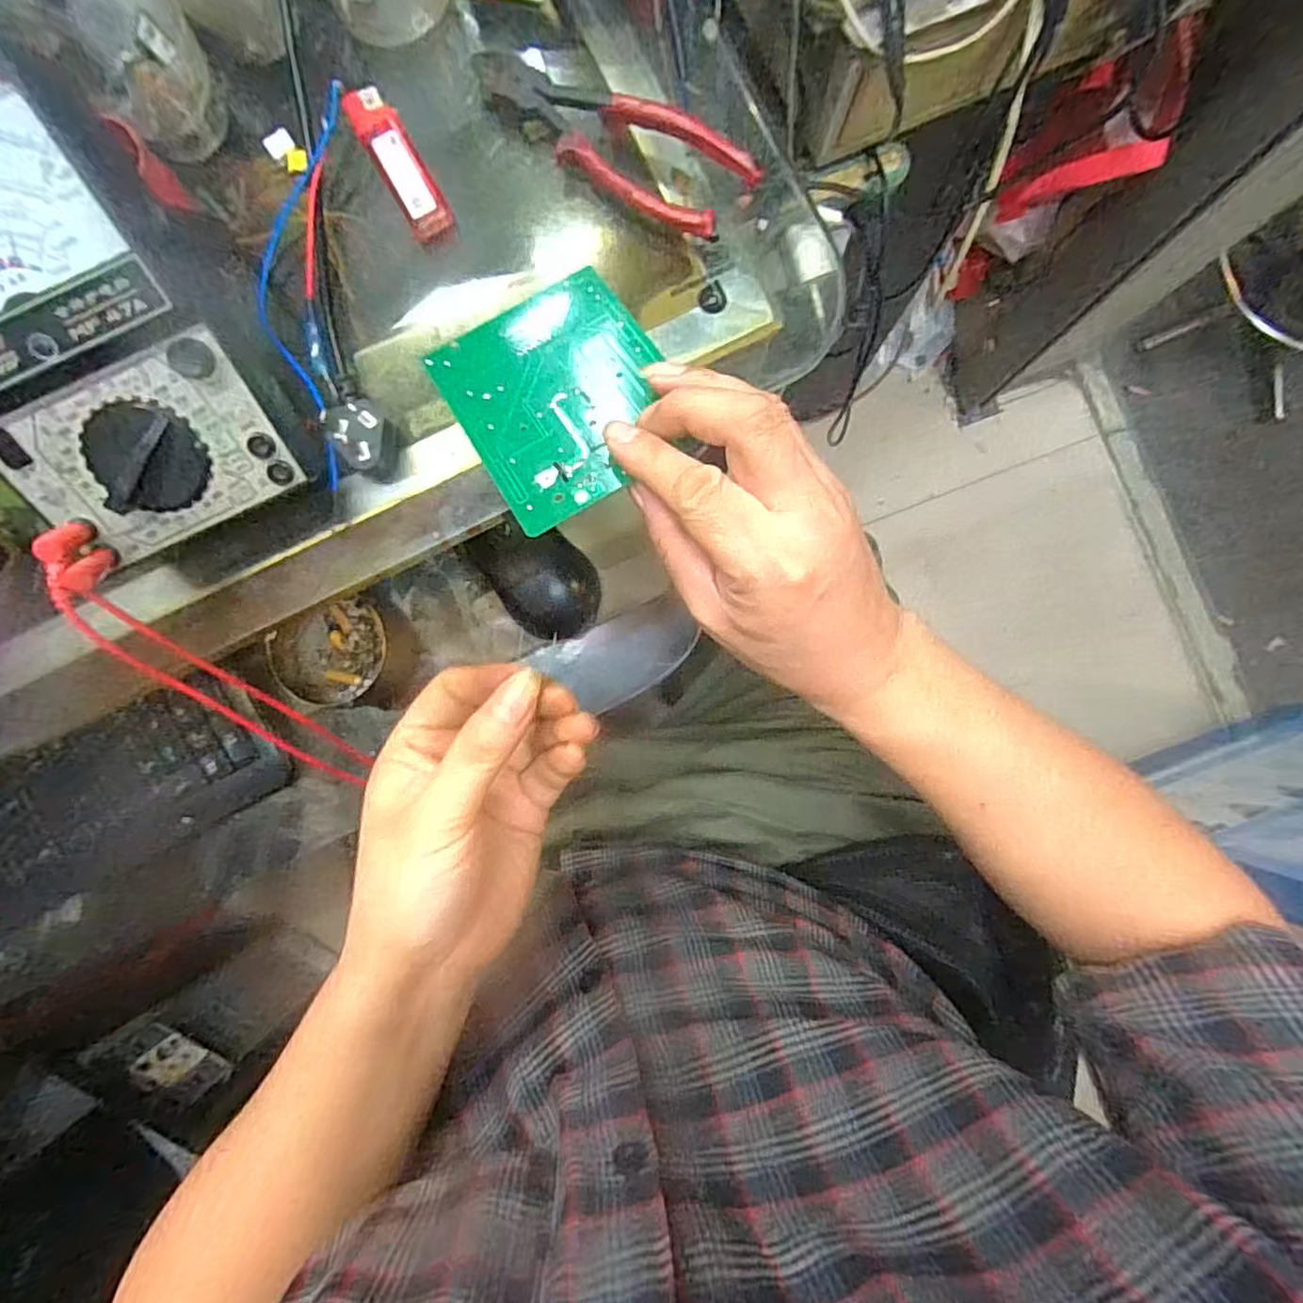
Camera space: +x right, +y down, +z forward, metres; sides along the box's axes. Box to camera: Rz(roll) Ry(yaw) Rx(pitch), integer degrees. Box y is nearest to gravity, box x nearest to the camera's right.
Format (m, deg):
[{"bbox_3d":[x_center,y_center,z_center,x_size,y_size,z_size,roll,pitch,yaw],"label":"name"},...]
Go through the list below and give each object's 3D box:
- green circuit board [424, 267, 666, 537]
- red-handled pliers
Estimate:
[{"bbox_3d":[-0.040,-0.115,0.289,0.091,0.004,0.112,-32,70,-5],"label":"green circuit board"},{"bbox_3d":[-0.021,-0.259,0.326,0.152,0.020,0.047,34,88,2],"label":"red-handled pliers"}]

